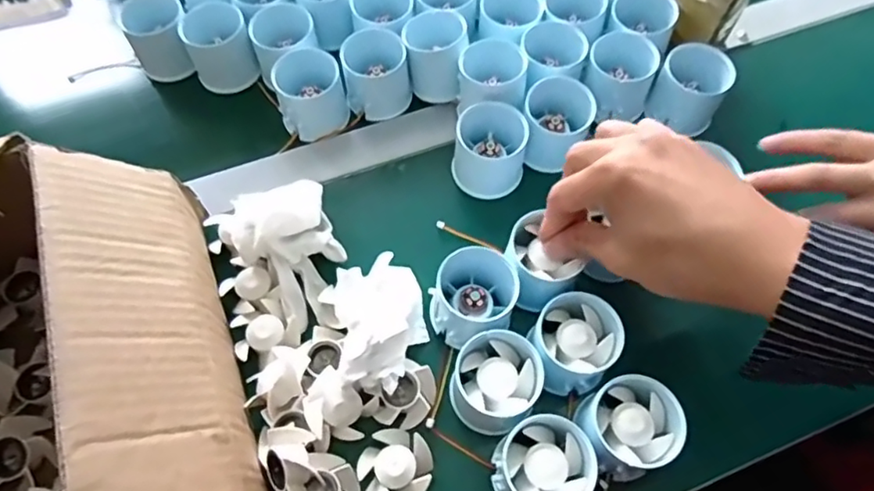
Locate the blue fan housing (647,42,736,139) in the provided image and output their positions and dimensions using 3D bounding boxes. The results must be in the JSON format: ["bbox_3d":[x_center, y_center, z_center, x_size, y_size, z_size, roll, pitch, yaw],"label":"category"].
[{"bbox_3d":[0.201,-0.124,0.467,0.052,0.052,0.055,27,65,13],"label":"blue fan housing"}]

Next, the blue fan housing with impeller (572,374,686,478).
[{"bbox_3d":[0.111,0.110,0.350,0.053,0.046,0.051,0,63,0],"label":"blue fan housing with impeller"}]

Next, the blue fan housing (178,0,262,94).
[{"bbox_3d":[-0.184,-0.168,0.497,0.052,0.053,0.056,-21,64,-11],"label":"blue fan housing"}]

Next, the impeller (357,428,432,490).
[{"bbox_3d":[-0.025,0.133,0.355,0.042,0.015,0.044,0,63,0],"label":"impeller"}]

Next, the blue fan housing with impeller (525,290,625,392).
[{"bbox_3d":[0.087,0.062,0.372,0.050,0.042,0.050,-39,69,-18],"label":"blue fan housing with impeller"}]

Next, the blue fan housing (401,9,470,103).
[{"bbox_3d":[-0.002,-0.153,0.478,0.049,0.049,0.052,0,63,0],"label":"blue fan housing"}]

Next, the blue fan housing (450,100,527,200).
[{"bbox_3d":[0.039,-0.072,0.441,0.053,0.056,0.055,0,63,0],"label":"blue fan housing"}]

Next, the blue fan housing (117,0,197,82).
[{"bbox_3d":[-0.232,-0.173,0.495,0.050,0.054,0.050,-21,64,-11],"label":"blue fan housing"}]

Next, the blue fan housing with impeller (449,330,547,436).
[{"bbox_3d":[0.036,0.086,0.365,0.051,0.045,0.051,0,63,0],"label":"blue fan housing with impeller"}]

